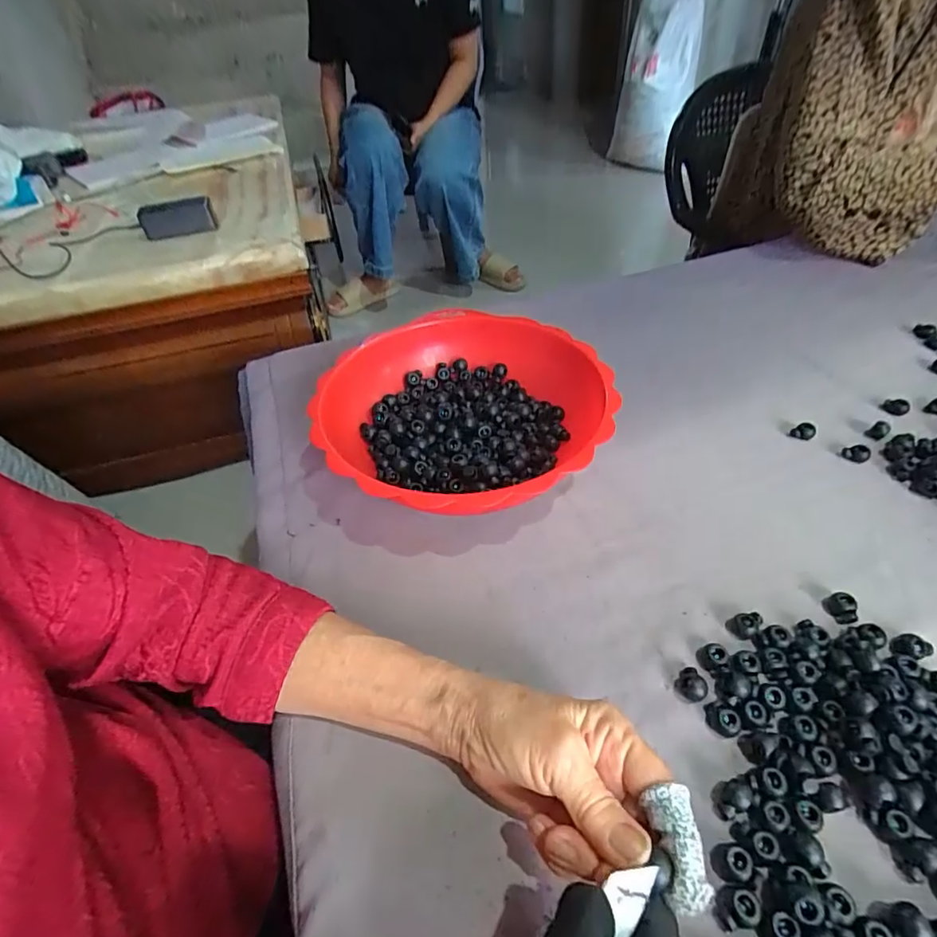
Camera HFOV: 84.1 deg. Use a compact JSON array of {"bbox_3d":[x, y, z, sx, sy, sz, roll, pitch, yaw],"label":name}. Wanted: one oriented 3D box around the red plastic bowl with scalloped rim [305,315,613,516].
[{"bbox_3d":[0.002,-0.038,0.449,0.226,0.078,0.236,-3,44,3],"label":"red plastic bowl with scalloped rim"}]

